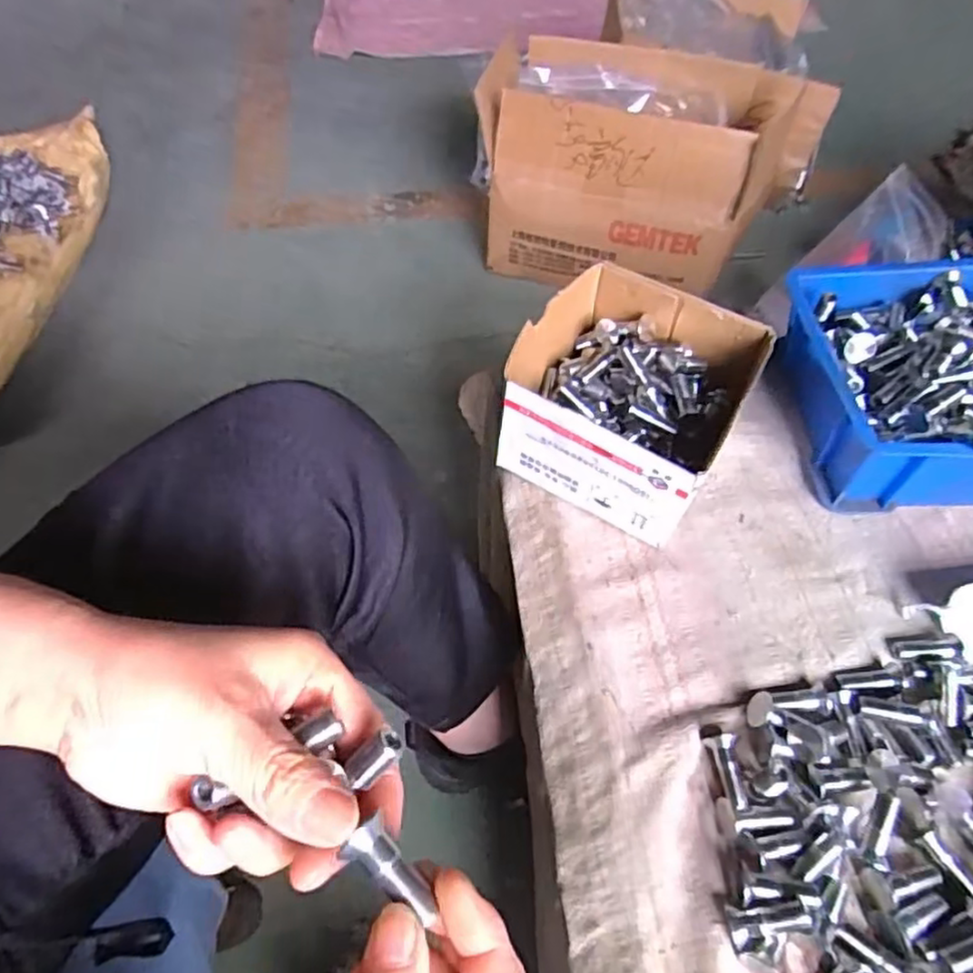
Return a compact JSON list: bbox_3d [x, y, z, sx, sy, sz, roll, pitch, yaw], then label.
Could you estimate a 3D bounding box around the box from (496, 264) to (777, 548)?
[{"bbox_3d":[0.092,-0.061,0.465,0.134,0.082,0.145,27,58,17],"label":"box"}]

